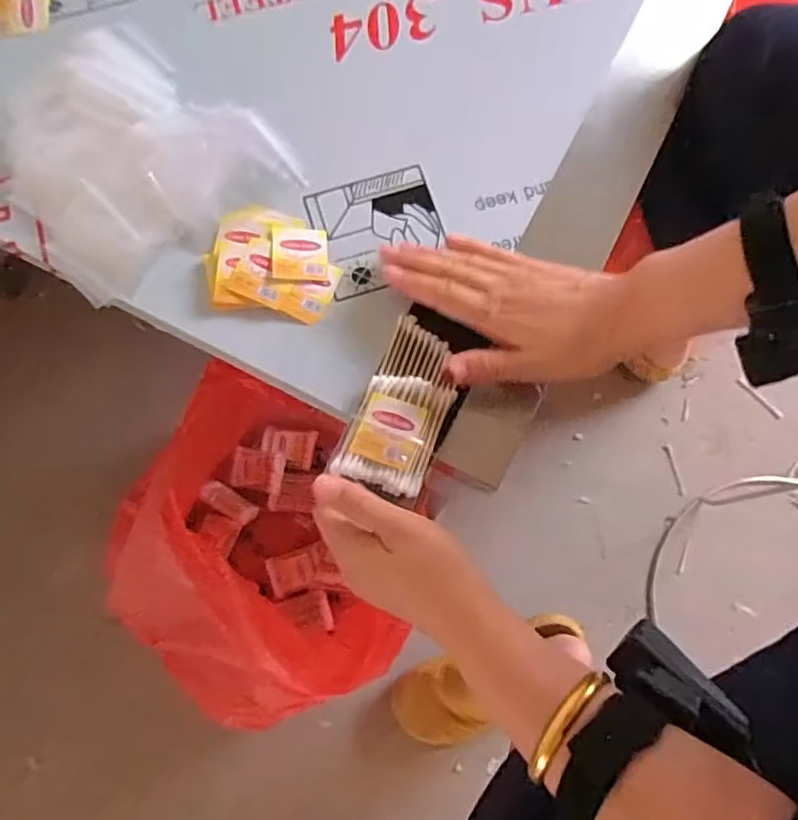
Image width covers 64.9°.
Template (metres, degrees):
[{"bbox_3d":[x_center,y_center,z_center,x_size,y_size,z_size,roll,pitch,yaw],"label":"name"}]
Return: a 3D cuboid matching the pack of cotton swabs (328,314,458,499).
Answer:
[{"bbox_3d":[0.003,-0.007,0.417,0.061,0.017,0.117,16,69,5],"label":"pack of cotton swabs"}]

